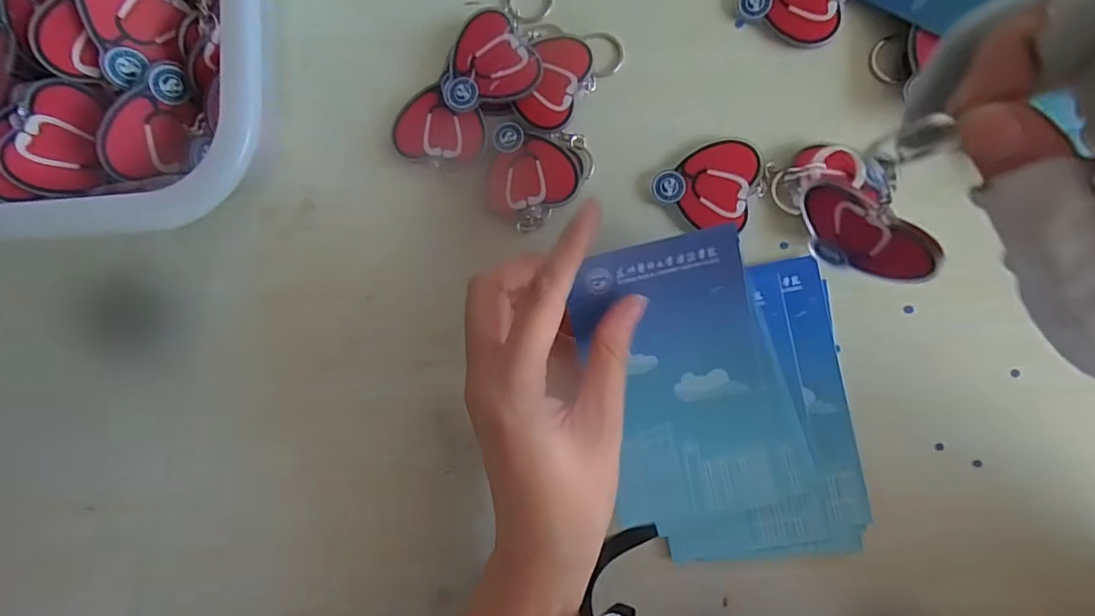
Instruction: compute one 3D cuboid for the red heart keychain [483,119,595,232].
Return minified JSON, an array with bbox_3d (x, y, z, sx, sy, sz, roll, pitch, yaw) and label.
[{"bbox_3d":[-0.005,-0.068,0.279,0.053,0.004,0.054,0,87,5],"label":"red heart keychain"}]

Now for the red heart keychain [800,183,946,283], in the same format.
[{"bbox_3d":[0.118,-0.027,0.207,0.049,0.047,0.008,41,89,7],"label":"red heart keychain"}]

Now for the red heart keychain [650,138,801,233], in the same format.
[{"bbox_3d":[0.090,-0.061,0.276,0.059,0.005,0.049,-28,85,3],"label":"red heart keychain"}]

